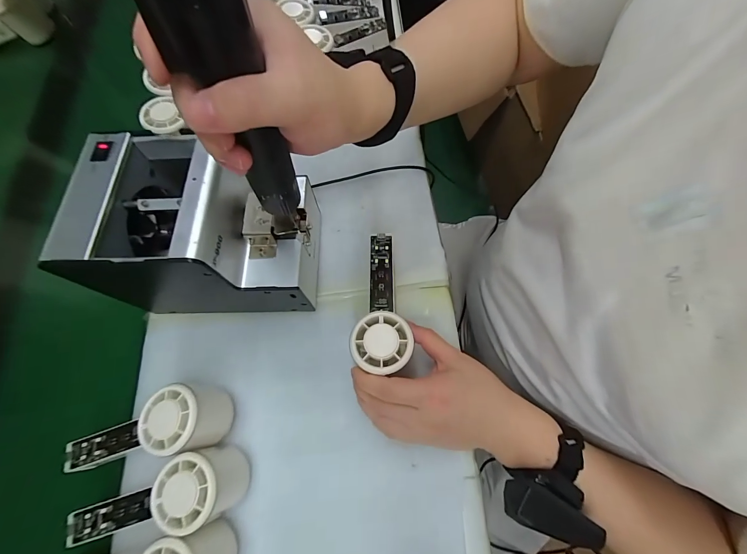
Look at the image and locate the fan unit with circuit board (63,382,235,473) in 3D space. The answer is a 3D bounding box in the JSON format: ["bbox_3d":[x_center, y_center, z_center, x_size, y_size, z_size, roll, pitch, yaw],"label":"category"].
[{"bbox_3d":[-0.217,0.138,0.305,0.153,0.066,0.058,-10,70,-1],"label":"fan unit with circuit board"}]

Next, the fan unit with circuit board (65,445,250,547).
[{"bbox_3d":[-0.188,0.197,0.294,0.152,0.063,0.055,-22,70,10],"label":"fan unit with circuit board"}]

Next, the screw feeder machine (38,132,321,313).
[{"bbox_3d":[-0.153,-0.043,0.318,0.179,0.142,0.137,6,70,5],"label":"screw feeder machine"}]

